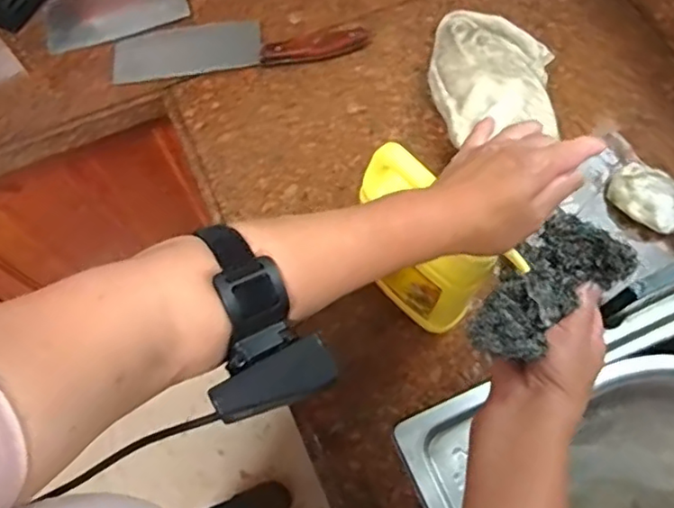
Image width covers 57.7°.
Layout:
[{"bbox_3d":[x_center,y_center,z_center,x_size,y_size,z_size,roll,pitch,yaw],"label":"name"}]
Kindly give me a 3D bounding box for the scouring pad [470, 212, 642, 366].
[{"bbox_3d":[0.147,0.024,0.433,0.132,0.024,0.062,-38,73,-20],"label":"scouring pad"}]

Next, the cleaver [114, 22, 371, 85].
[{"bbox_3d":[-0.119,-0.255,0.744,0.304,0.019,0.068,-6,69,-2],"label":"cleaver"}]

